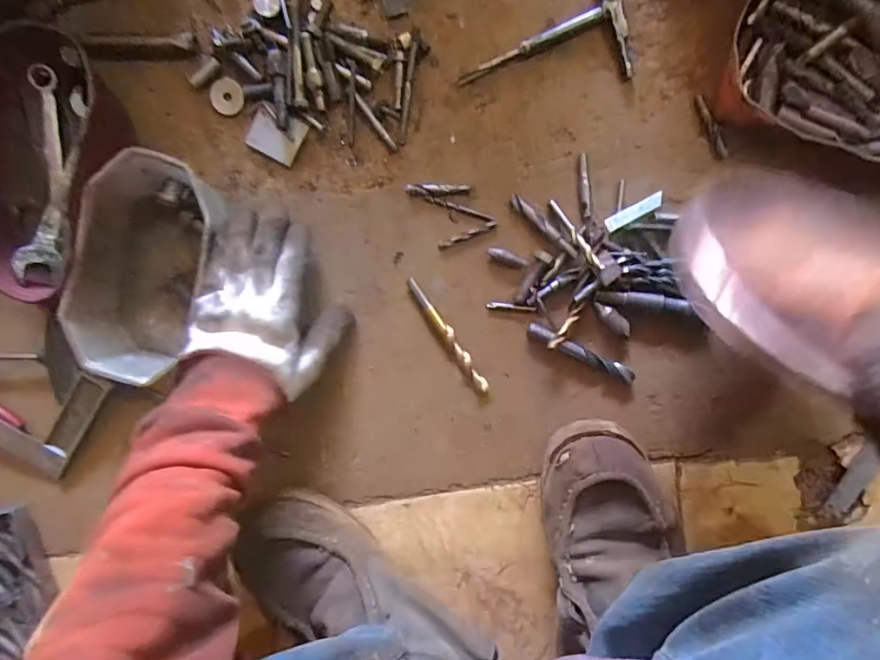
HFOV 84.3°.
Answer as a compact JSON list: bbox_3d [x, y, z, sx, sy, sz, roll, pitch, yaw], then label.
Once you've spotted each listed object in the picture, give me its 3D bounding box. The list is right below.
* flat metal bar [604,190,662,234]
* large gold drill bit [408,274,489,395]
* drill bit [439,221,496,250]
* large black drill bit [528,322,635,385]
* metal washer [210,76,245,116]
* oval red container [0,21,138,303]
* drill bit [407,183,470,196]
[{"bbox_3d":[0.175,-0.106,0.439,0.060,0.009,0.014,-29,96,-9],"label":"flat metal bar"},{"bbox_3d":[0.009,0.006,0.457,0.013,0.011,0.127,-33,95,7],"label":"large gold drill bit"},{"bbox_3d":[0.026,-0.089,0.457,0.057,0.004,0.008,-21,96,6],"label":"drill bit"},{"bbox_3d":[0.132,0.022,0.452,0.108,0.011,0.014,26,98,-1],"label":"large black drill bit"},{"bbox_3d":[-0.193,-0.212,0.442,0.029,0.004,0.031,2,107,-5],"label":"metal washer"},{"bbox_3d":[-0.330,-0.135,0.416,0.093,0.085,0.209,4,98,2],"label":"oval red container"},{"bbox_3d":[-0.002,-0.130,0.453,0.058,0.004,0.011,3,98,2],"label":"drill bit"}]

